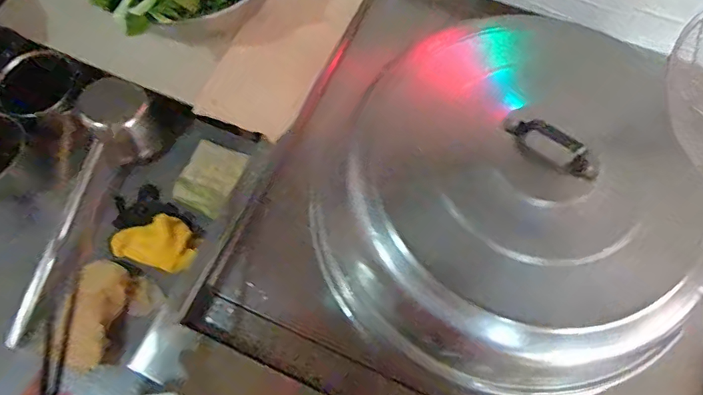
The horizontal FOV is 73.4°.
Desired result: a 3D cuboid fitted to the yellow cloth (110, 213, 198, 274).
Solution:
[{"bbox_3d":[-0.327,0.071,0.794,0.130,0.023,0.089,14,70,7],"label":"yellow cloth"}]

